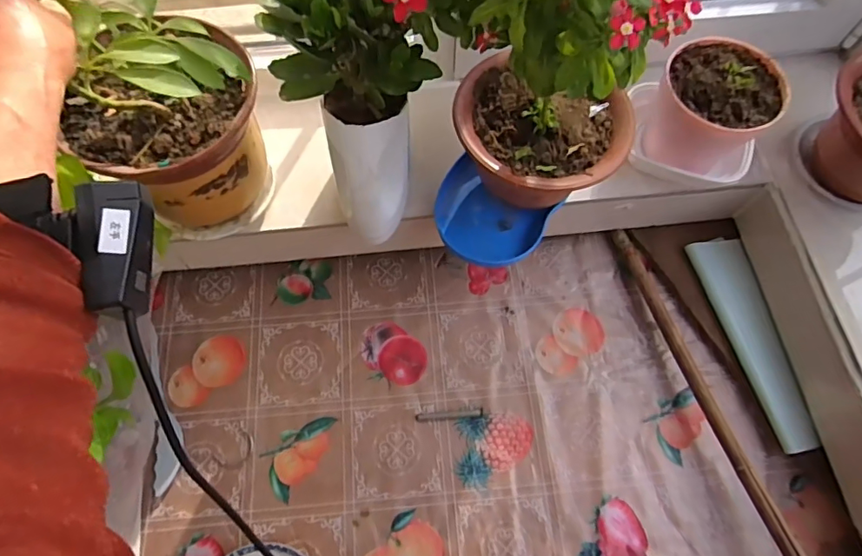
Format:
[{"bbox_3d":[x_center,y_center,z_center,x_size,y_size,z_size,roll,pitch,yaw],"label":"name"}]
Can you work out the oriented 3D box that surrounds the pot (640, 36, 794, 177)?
[{"bbox_3d":[0.331,-0.201,0.613,0.127,0.116,0.135,0,68,0],"label":"pot"}]

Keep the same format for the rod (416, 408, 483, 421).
[{"bbox_3d":[0.024,0.178,0.657,0.086,0.004,0.010,-4,68,-2],"label":"rod"}]

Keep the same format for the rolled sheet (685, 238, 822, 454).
[{"bbox_3d":[0.433,0.084,0.693,0.078,0.035,0.295,-7,68,-3],"label":"rolled sheet"}]

